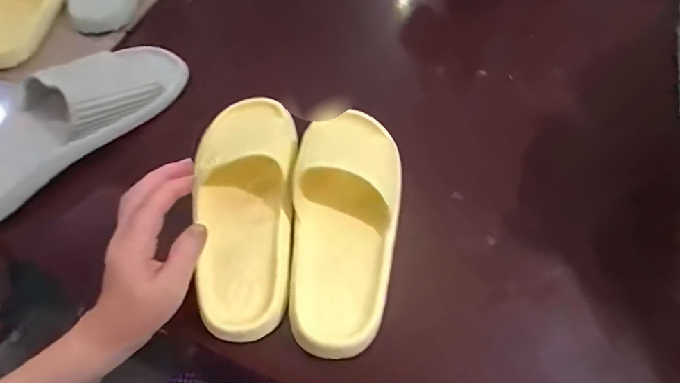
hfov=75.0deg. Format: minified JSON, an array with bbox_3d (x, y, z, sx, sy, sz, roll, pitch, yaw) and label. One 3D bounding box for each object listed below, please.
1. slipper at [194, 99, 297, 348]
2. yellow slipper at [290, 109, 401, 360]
[{"bbox_3d":[-0.095,0.009,0.431,0.096,0.049,0.253,-2,67,1],"label":"slipper"},{"bbox_3d":[0.003,0.038,0.430,0.097,0.063,0.228,6,63,5],"label":"yellow slipper"}]

